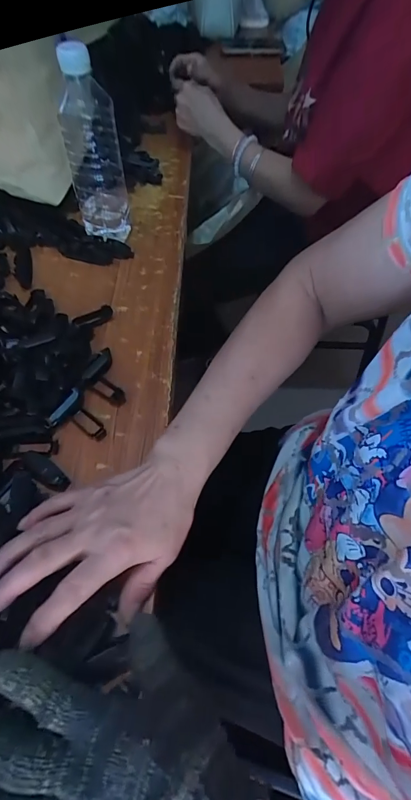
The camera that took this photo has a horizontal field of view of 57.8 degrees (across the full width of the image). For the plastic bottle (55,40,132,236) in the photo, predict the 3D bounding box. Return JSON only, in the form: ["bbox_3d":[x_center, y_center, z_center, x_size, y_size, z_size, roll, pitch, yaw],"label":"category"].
[{"bbox_3d":[-0.142,-0.316,0.483,0.066,0.212,0.064,-6,59,-8],"label":"plastic bottle"}]

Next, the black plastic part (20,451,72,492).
[{"bbox_3d":[-0.155,0.069,0.360,0.049,0.012,0.020,32,61,15],"label":"black plastic part"}]

